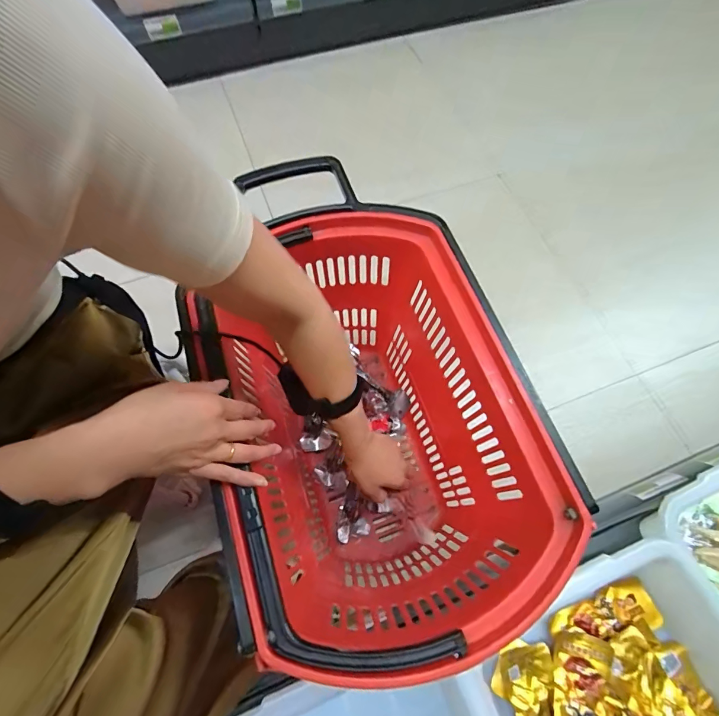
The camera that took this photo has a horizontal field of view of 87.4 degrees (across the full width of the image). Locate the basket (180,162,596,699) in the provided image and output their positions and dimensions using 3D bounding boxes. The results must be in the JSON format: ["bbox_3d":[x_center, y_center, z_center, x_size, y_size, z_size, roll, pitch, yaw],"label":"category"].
[{"bbox_3d":[0.001,0.077,0.546,0.328,0.323,0.512,-16,70,-7],"label":"basket"}]

